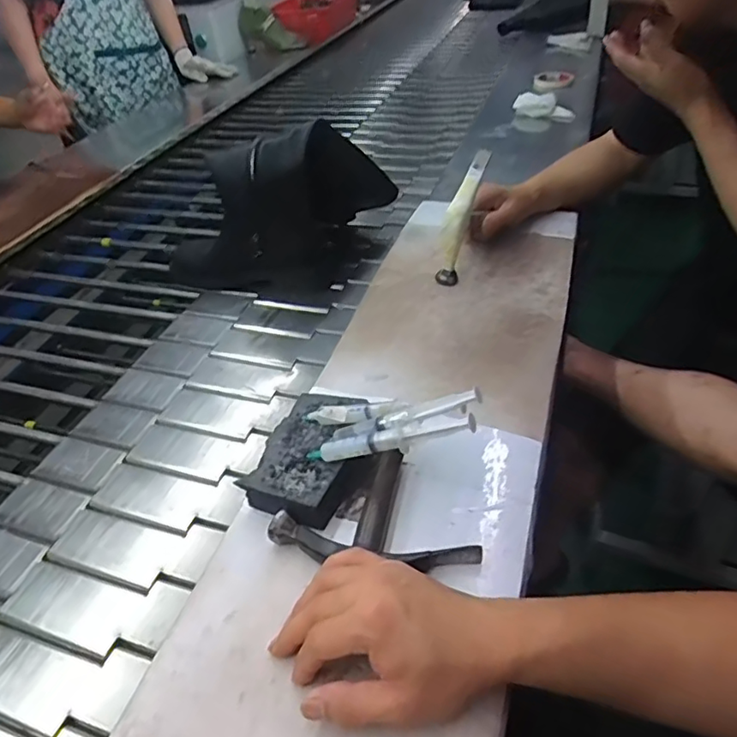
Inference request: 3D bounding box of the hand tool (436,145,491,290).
[{"bbox_3d":[0.115,-0.186,0.733,0.042,0.168,0.027,-14,37,-41],"label":"hand tool"}]

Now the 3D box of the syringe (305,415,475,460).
[{"bbox_3d":[0.015,0.060,0.485,0.158,0.014,0.015,-16,35,29],"label":"syringe"}]

